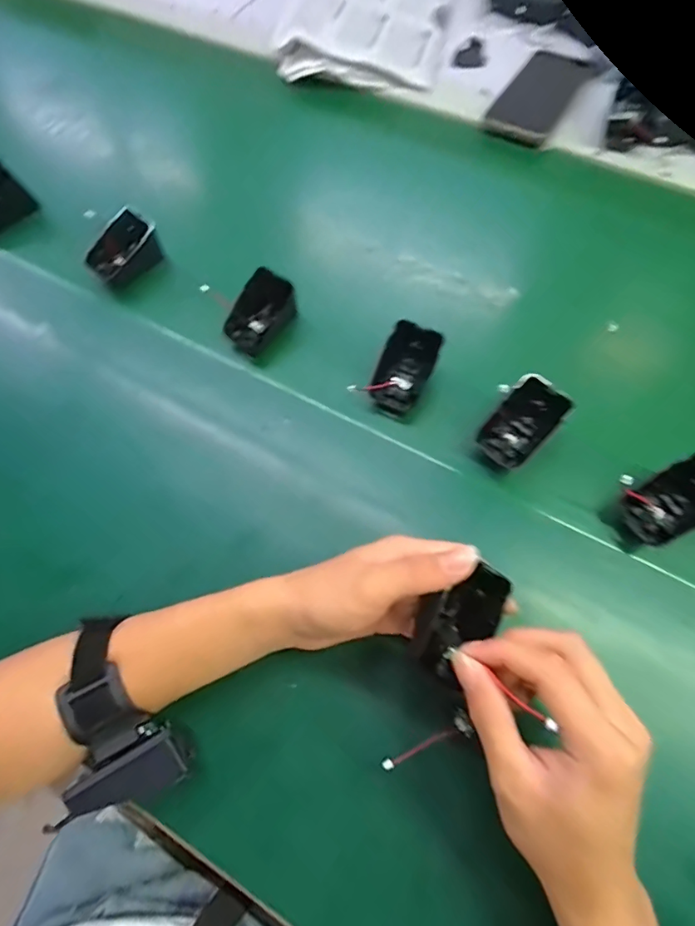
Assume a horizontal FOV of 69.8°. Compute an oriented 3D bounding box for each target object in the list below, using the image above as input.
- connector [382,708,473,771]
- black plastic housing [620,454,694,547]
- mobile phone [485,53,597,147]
[{"bbox_3d":[0.048,0.171,0.304,0.058,0.013,0.014,-23,68,-9],"label":"connector"},{"bbox_3d":[0.229,0.027,0.354,0.064,0.046,0.046,-27,69,-10],"label":"black plastic housing"},{"bbox_3d":[0.224,-0.425,0.571,0.071,0.013,0.165,30,70,13],"label":"mobile phone"}]

